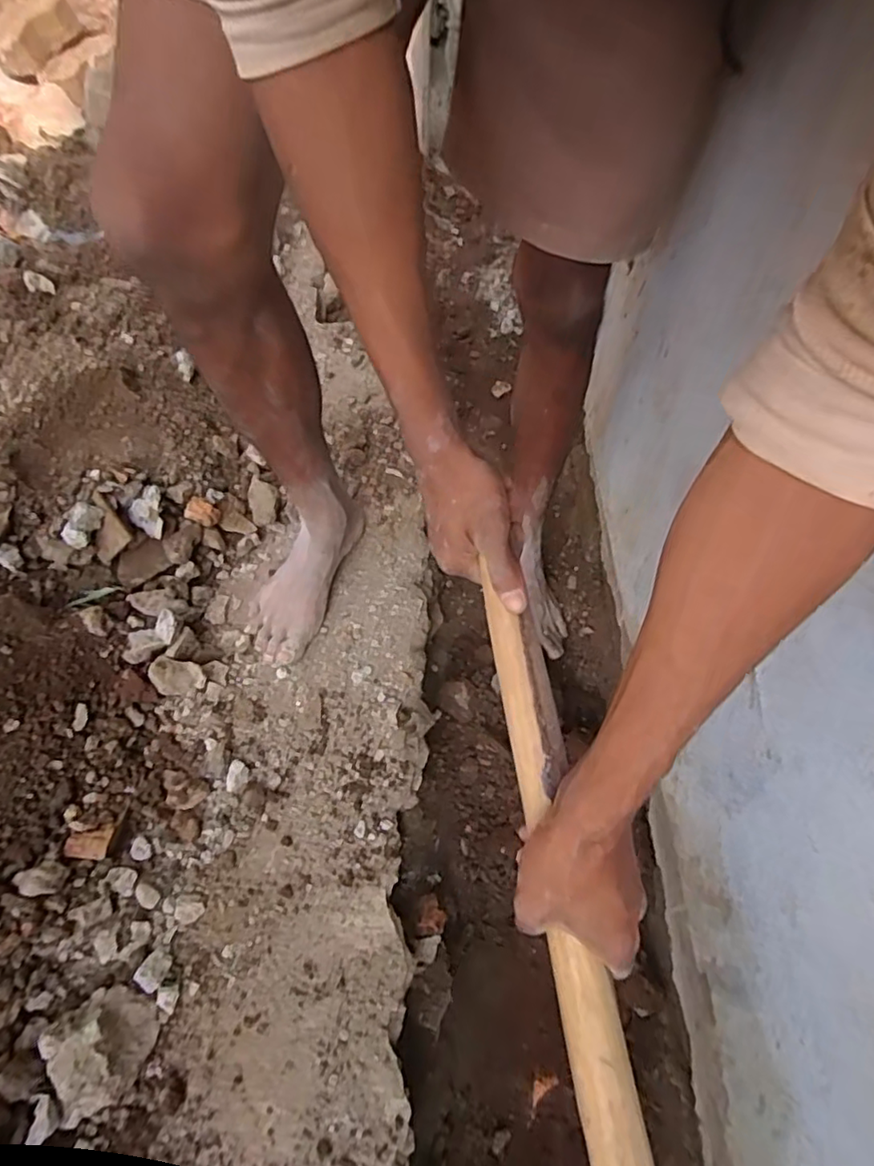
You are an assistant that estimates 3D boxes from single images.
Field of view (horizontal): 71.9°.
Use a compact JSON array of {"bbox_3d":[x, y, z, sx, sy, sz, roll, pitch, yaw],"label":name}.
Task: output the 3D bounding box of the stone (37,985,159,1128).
[{"bbox_3d":[-0.307,0.424,0.551,0.081,0.062,0.085,-34,66,-17],"label":"stone"}]

